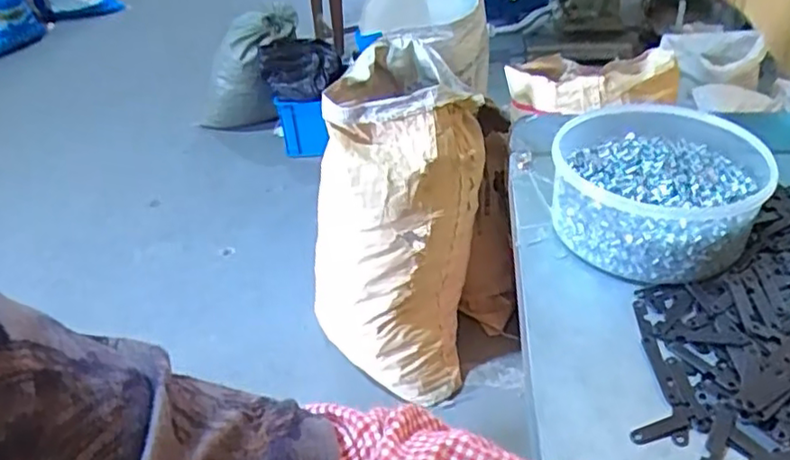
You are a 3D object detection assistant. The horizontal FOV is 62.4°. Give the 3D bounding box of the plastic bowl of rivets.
[{"bbox_3d":[0.197,-0.035,0.497,0.144,0.059,0.153,8,39,15],"label":"plastic bowl of rivets"}]

